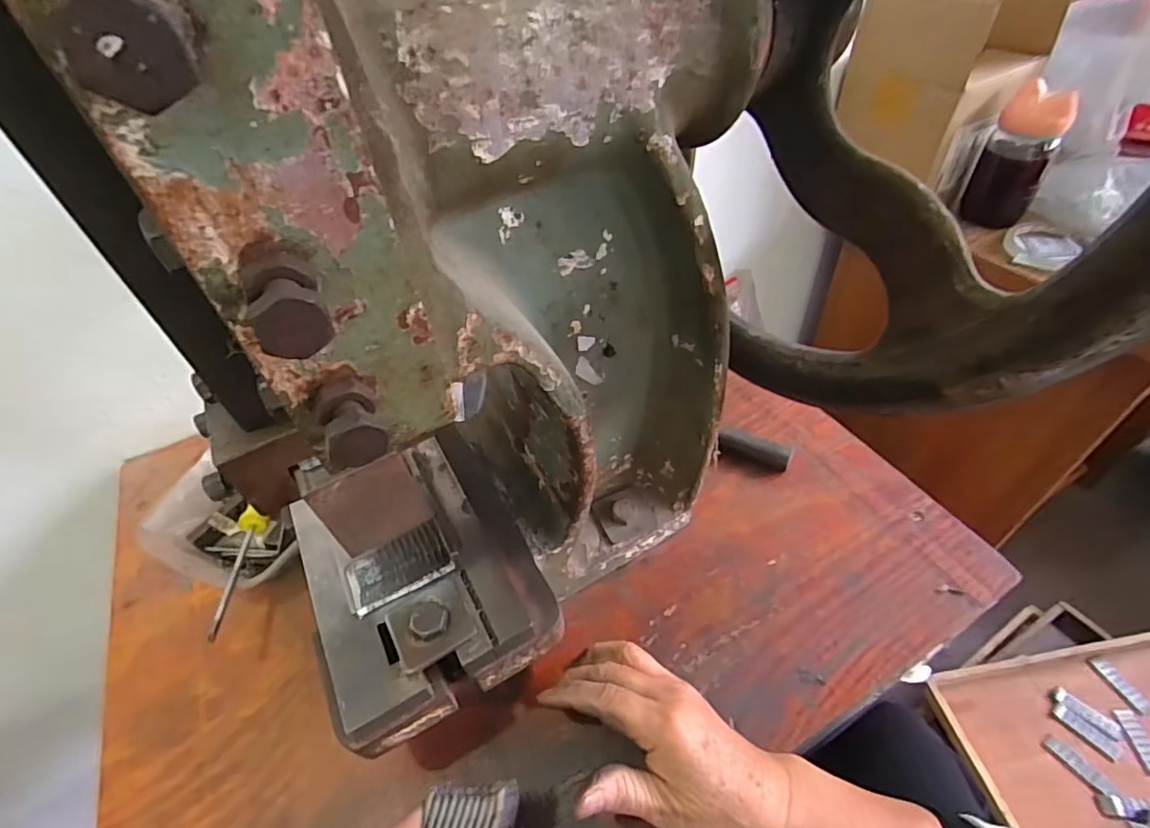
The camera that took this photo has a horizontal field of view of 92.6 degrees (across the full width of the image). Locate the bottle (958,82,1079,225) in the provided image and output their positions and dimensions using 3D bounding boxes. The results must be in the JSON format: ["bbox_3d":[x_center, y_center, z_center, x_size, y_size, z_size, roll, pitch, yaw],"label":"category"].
[{"bbox_3d":[0.506,-0.291,0.635,0.067,0.139,0.063,26,55,27],"label":"bottle"}]

